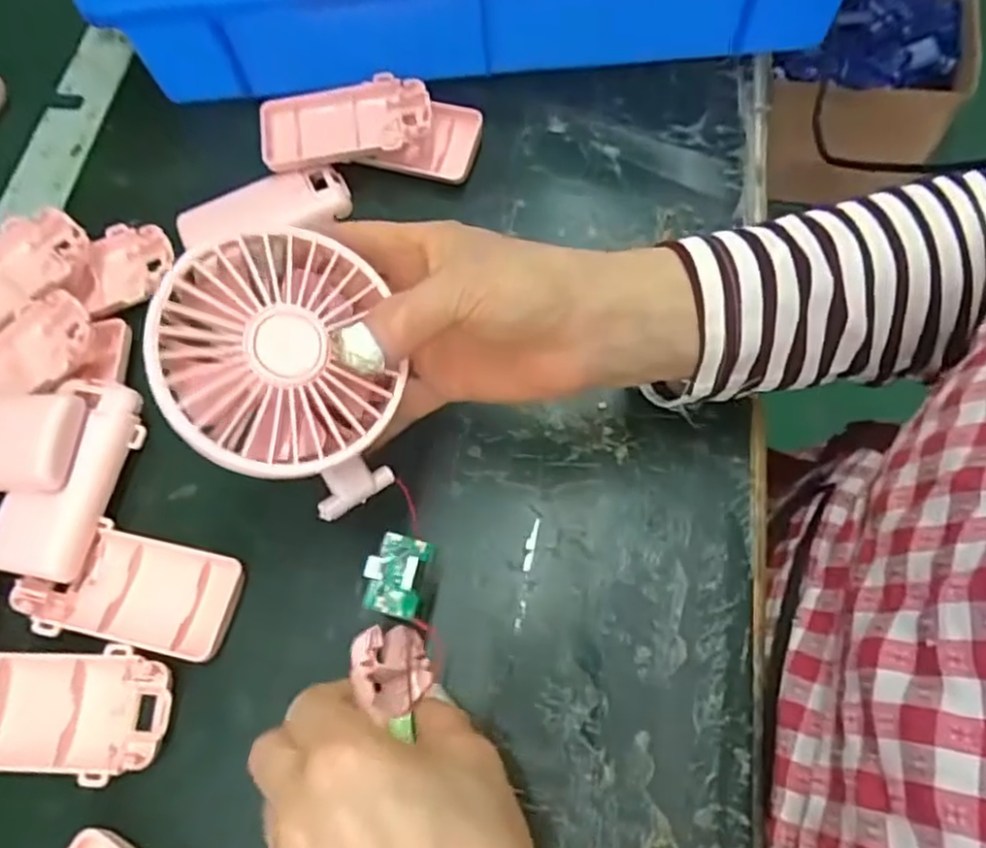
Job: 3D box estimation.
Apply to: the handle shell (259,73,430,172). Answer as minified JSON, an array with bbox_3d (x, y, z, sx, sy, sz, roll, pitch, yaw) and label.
[{"bbox_3d":[-0.084,-0.170,0.408,0.095,0.017,0.046,-10,67,-1],"label":"handle shell"}]

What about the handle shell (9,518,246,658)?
[{"bbox_3d":[-0.160,0.075,0.322,0.091,0.020,0.049,13,68,8],"label":"handle shell"}]

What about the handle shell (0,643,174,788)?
[{"bbox_3d":[-0.183,0.121,0.303,0.096,0.015,0.050,4,67,5],"label":"handle shell"}]

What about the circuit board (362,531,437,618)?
[{"bbox_3d":[-0.038,0.059,0.282,0.023,0.004,0.031,19,73,-8],"label":"circuit board"}]

